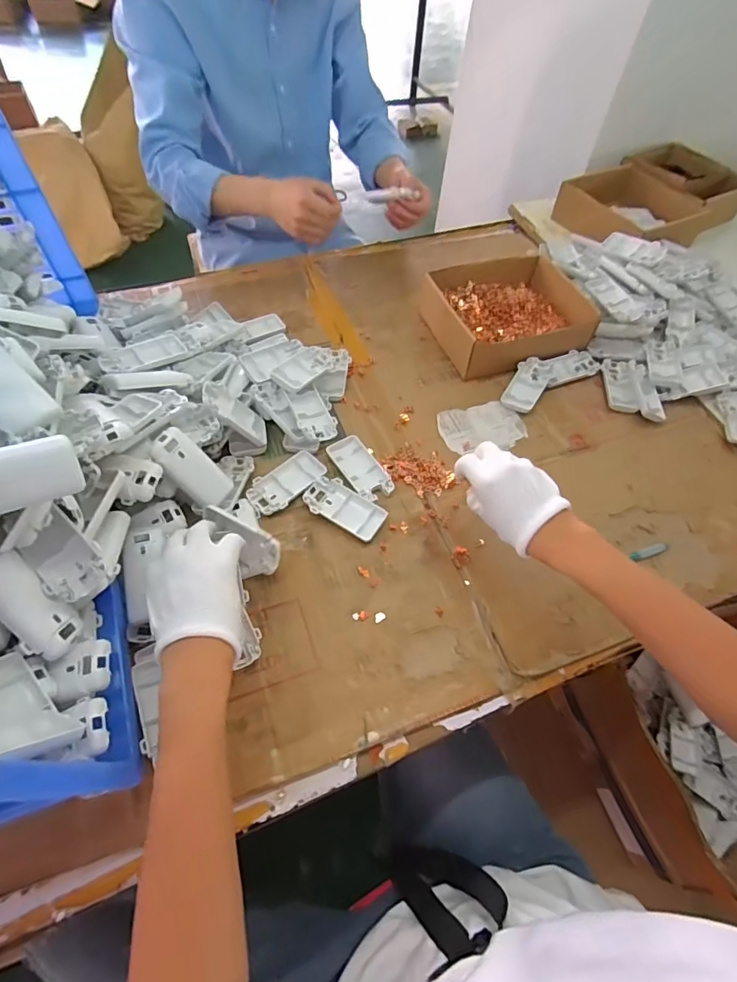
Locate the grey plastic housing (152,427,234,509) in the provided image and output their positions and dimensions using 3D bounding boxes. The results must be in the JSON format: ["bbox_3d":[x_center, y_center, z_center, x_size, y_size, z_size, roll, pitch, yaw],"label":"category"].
[{"bbox_3d":[-0.191,-0.024,0.526,0.009,0.095,0.043,-4,43,44],"label":"grey plastic housing"}]

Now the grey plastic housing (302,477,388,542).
[{"bbox_3d":[-0.029,0.020,0.574,0.097,0.015,0.049,27,58,14],"label":"grey plastic housing"}]

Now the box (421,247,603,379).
[{"bbox_3d":[0.208,-0.276,0.753,0.220,0.074,0.200,-14,58,-13],"label":"box"}]

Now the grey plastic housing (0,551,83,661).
[{"bbox_3d":[-0.275,0.093,0.390,0.038,0.022,0.093,-41,109,-27],"label":"grey plastic housing"}]

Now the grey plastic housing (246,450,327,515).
[{"bbox_3d":[-0.099,-0.011,0.589,0.096,0.010,0.049,-35,65,-24],"label":"grey plastic housing"}]

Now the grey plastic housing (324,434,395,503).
[{"bbox_3d":[-0.010,-0.029,0.601,0.045,0.011,0.097,-29,63,-22],"label":"grey plastic housing"}]

